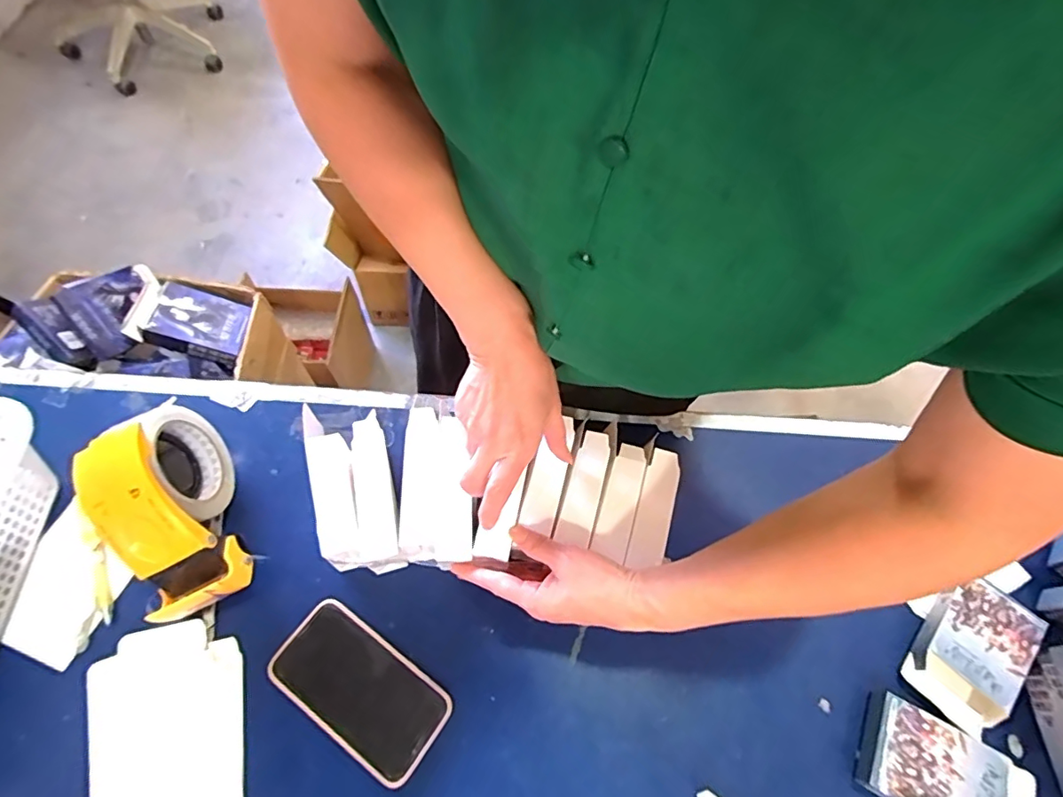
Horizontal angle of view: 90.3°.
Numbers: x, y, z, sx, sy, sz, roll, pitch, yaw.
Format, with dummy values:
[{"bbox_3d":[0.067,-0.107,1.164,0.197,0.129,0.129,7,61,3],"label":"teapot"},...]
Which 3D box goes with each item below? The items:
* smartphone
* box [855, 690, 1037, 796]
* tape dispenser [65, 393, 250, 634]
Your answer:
[{"bbox_3d":[-0.147,0.246,0.453,0.150,0.010,0.078,33,64,13],"label":"smartphone"},{"bbox_3d":[0.345,0.314,0.437,0.125,0.028,0.076,28,63,11],"label":"box"},{"bbox_3d":[-0.311,0.102,0.460,0.091,0.114,0.173,-22,65,-15],"label":"tape dispenser"}]

